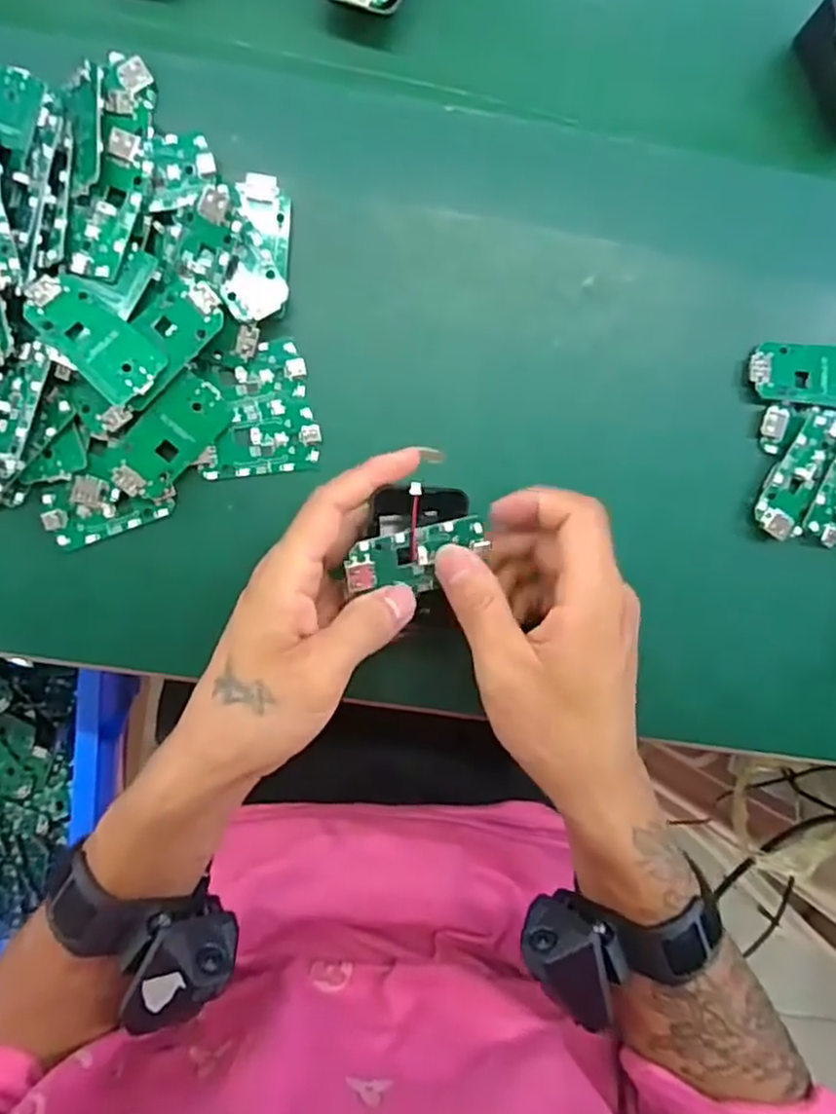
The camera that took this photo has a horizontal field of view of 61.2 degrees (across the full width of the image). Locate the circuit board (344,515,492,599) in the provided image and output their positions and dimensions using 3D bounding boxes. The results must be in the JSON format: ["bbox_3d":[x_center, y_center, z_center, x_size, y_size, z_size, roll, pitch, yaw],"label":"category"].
[{"bbox_3d":[0.000,0.002,0.307,0.064,0.005,0.030,-13,112,-12],"label":"circuit board"}]

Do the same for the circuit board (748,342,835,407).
[{"bbox_3d":[0.200,-0.093,0.360,0.064,0.009,0.029,5,92,-4],"label":"circuit board"}]

